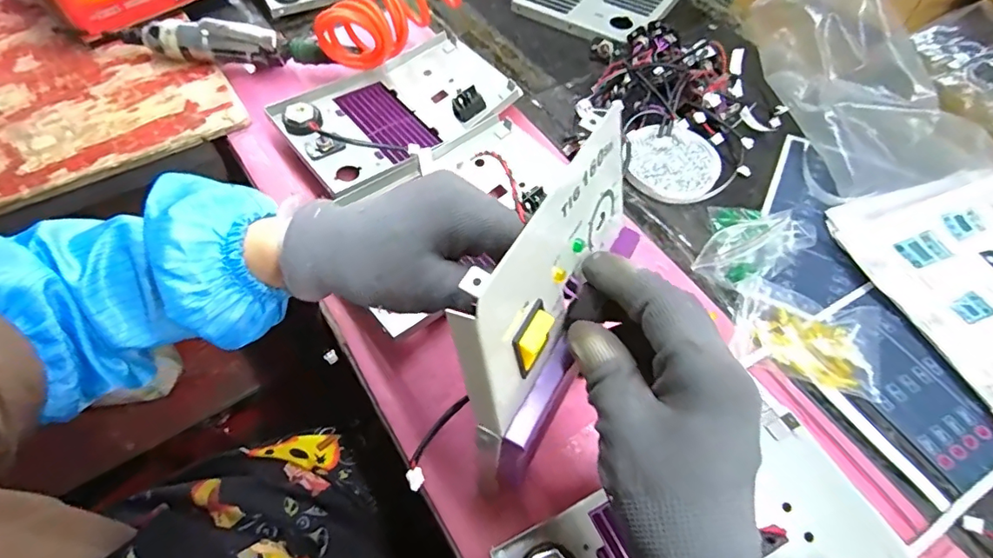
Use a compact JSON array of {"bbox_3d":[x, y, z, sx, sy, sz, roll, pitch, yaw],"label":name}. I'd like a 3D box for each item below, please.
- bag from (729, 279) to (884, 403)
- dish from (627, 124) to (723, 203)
[{"bbox_3d":[0.253,0.046,0.422,0.116,0.016,0.077,13,58,8],"label":"bag"},{"bbox_3d":[0.182,-0.120,0.532,0.092,0.011,0.087,0,57,0],"label":"dish"}]

